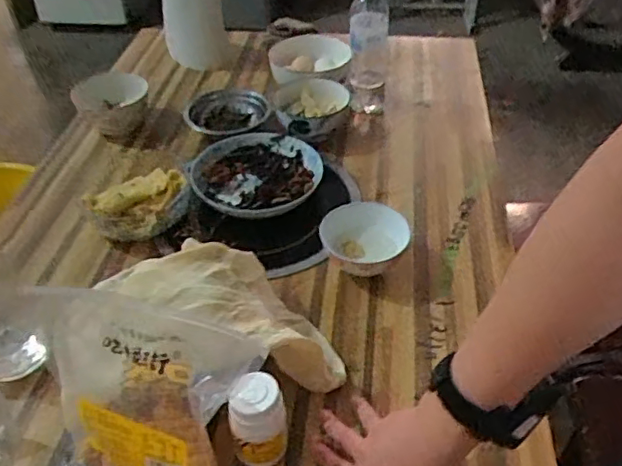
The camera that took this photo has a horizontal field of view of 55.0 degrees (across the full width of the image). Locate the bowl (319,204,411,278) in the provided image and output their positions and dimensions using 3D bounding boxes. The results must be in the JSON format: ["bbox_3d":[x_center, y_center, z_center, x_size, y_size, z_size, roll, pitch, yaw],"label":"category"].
[{"bbox_3d":[0.071,0.013,0.788,0.114,0.058,0.108,23,51,24],"label":"bowl"}]

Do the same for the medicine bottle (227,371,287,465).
[{"bbox_3d":[-0.048,0.181,0.572,0.053,0.097,0.045,-4,41,-4],"label":"medicine bottle"}]

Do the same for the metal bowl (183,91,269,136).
[{"bbox_3d":[-0.143,-0.199,1.066,0.131,0.058,0.140,-2,45,2],"label":"metal bowl"}]

